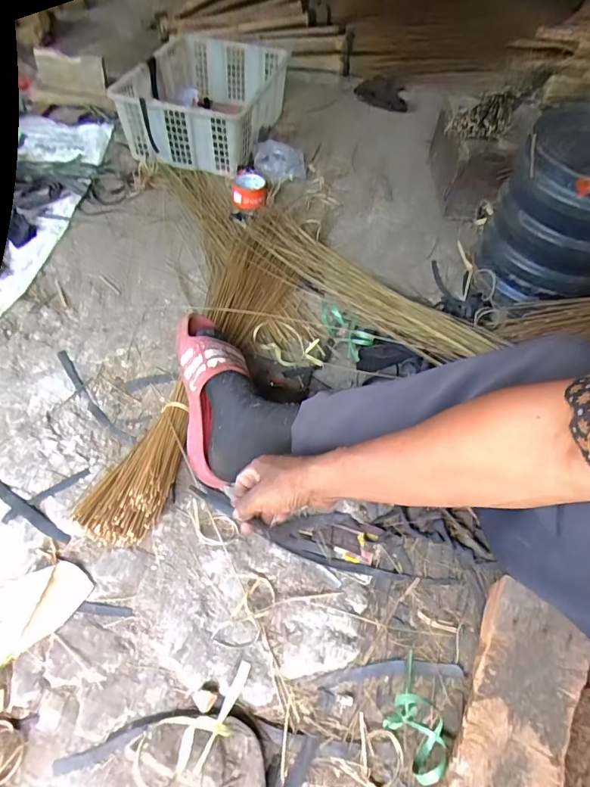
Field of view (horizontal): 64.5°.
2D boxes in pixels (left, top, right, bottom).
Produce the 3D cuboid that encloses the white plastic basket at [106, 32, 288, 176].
[{"bbox_3d":[-0.228,-0.728,1.177,0.310,0.171,0.367,16,52,8],"label":"white plastic basket"}]

